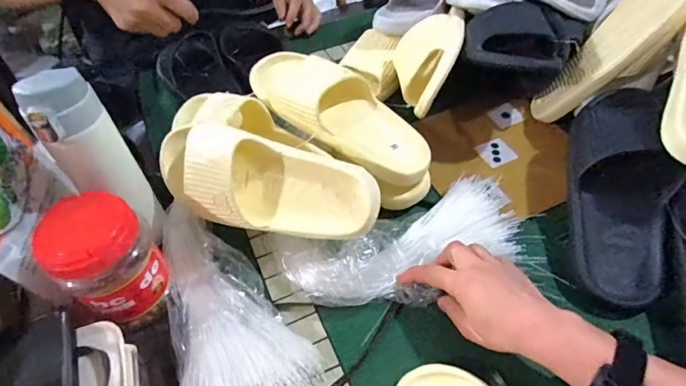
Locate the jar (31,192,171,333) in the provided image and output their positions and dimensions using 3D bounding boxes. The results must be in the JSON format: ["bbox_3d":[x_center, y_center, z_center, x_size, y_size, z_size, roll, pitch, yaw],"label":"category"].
[{"bbox_3d":[-0.229,0.071,0.438,0.090,0.126,0.073,-24,52,-16],"label":"jar"}]

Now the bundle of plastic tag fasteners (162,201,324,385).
[{"bbox_3d":[-0.122,0.107,0.473,0.127,0.052,0.254,-18,51,-12],"label":"bundle of plastic tag fasteners"}]

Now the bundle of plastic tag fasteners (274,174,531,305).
[{"bbox_3d":[0.069,0.056,0.485,0.263,0.047,0.111,-17,51,-11],"label":"bundle of plastic tag fasteners"}]

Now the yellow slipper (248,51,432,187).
[{"bbox_3d":[0.003,-0.103,0.543,0.244,0.065,0.099,34,57,3],"label":"yellow slipper"}]

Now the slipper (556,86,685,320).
[{"bbox_3d":[0.311,-0.006,0.496,0.109,0.079,0.291,12,69,13],"label":"slipper"}]

